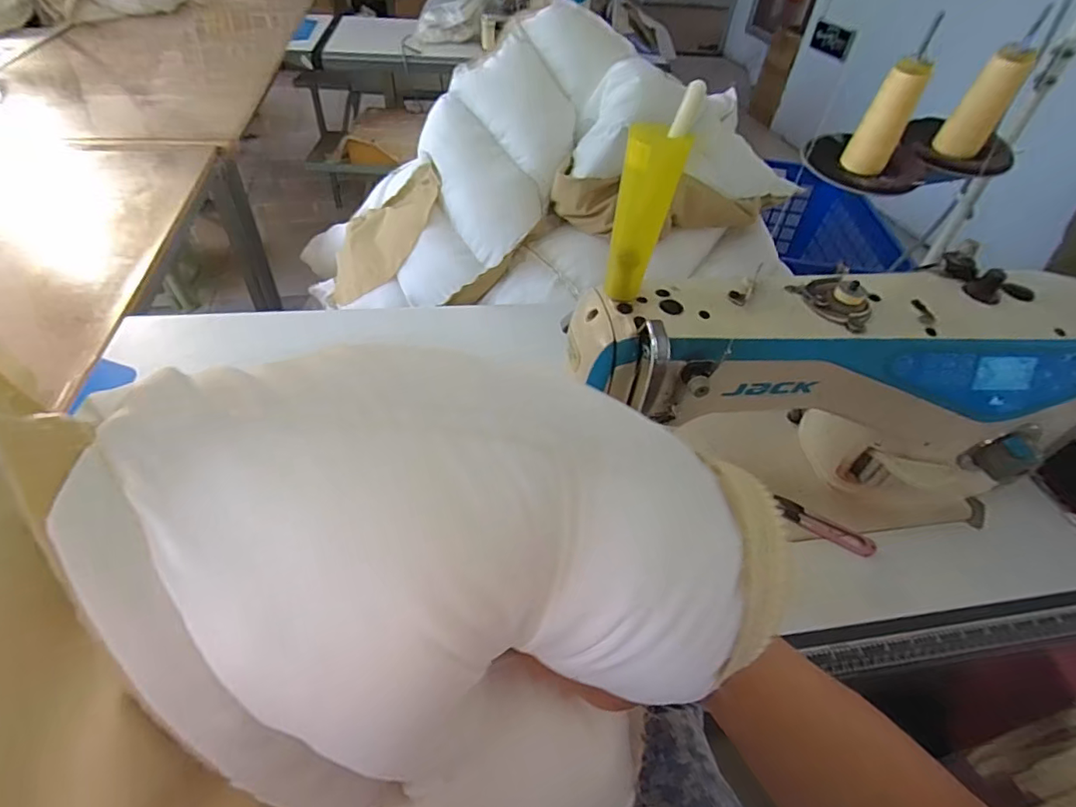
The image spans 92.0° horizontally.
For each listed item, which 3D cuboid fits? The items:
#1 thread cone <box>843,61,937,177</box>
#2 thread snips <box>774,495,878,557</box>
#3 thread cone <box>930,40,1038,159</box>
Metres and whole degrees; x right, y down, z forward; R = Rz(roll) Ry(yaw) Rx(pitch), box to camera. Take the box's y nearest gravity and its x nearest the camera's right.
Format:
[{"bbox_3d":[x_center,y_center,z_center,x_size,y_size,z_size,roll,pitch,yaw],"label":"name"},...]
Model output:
[{"bbox_3d":[0.370,-0.299,0.557,0.043,0.121,0.043,28,49,19],"label":"thread cone"},{"bbox_3d":[0.286,0.124,0.522,0.096,0.016,0.018,33,50,22],"label":"thread snips"},{"bbox_3d":[0.509,-0.344,0.595,0.046,0.107,0.046,32,50,22],"label":"thread cone"}]

